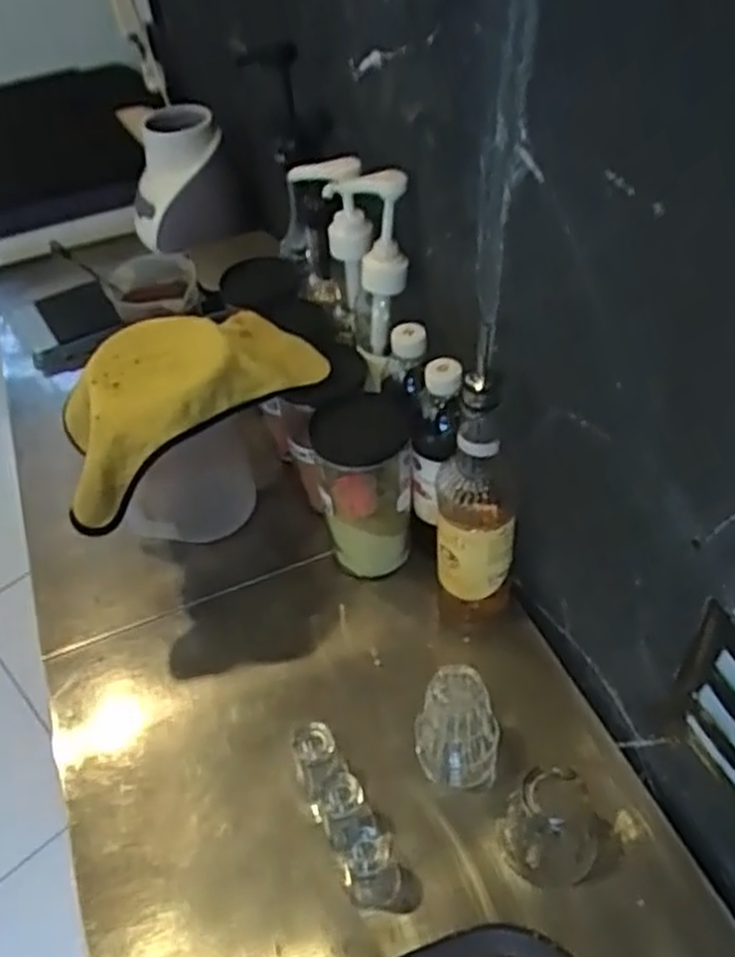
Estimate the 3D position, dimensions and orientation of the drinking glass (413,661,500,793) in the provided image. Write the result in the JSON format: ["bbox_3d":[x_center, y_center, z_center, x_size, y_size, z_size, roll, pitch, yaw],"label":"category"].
[{"bbox_3d":[0.075,0.212,0.658,0.066,0.107,0.061,-3,46,4],"label":"drinking glass"}]

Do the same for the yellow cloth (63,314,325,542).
[{"bbox_3d":[-0.186,-0.081,0.778,0.276,0.096,0.174,-28,50,-19],"label":"yellow cloth"}]

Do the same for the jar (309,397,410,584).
[{"bbox_3d":[-0.001,0.012,0.783,0.089,0.178,0.076,-4,46,3],"label":"jar"}]

